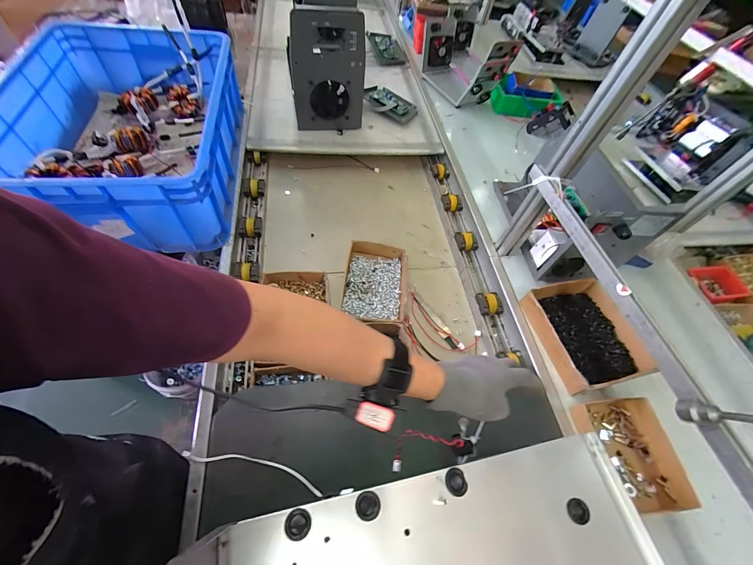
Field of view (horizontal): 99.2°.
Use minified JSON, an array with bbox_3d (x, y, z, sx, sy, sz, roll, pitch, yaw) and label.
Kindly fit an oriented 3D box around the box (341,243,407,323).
[{"bbox_3d":[-0.002,0.004,0.795,0.150,0.059,0.205,7,57,-4],"label":"box"}]

